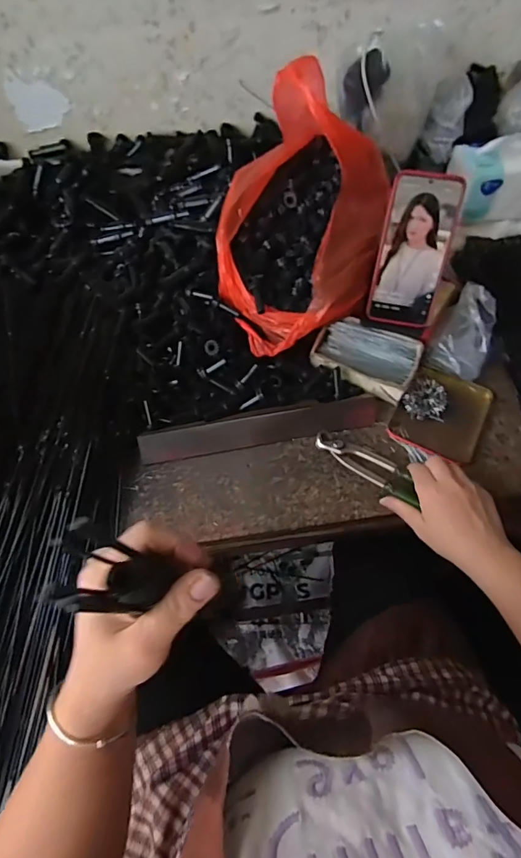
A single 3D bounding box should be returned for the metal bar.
[{"bbox_3d":[0.001,0.000,0.534,0.286,0.011,0.039,-10,92,-5],"label":"metal bar"}]

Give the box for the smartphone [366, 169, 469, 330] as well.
[{"bbox_3d":[0.180,-0.206,0.515,0.080,0.163,0.010,10,23,6],"label":"smartphone"}]

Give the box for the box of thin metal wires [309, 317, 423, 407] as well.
[{"bbox_3d":[0.137,-0.094,0.566,0.125,0.032,0.087,19,61,16],"label":"box of thin metal wires"}]

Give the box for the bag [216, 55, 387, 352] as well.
[{"bbox_3d":[0.044,-0.254,0.529,0.203,0.197,0.258,10,59,11],"label":"bag"}]

